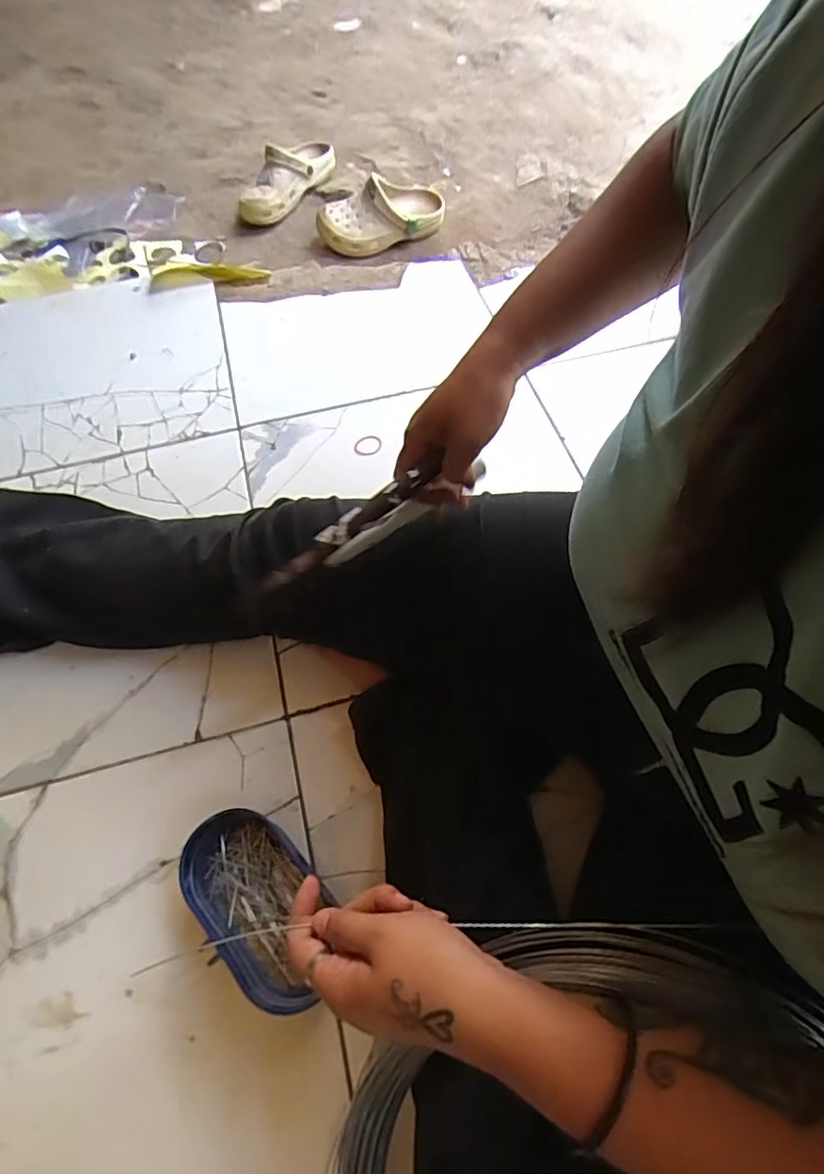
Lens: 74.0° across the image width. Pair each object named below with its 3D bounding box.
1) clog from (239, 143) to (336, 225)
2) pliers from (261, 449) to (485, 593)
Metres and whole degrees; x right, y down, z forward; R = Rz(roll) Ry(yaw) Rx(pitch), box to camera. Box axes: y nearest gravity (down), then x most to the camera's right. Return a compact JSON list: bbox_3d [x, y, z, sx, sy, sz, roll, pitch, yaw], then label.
[{"bbox_3d":[-0.235,-0.811,1.079,0.094,0.098,0.237,15,62,9],"label":"clog"},{"bbox_3d":[-0.024,-0.048,0.388,0.179,0.049,0.014,-33,65,-10],"label":"pliers"}]

